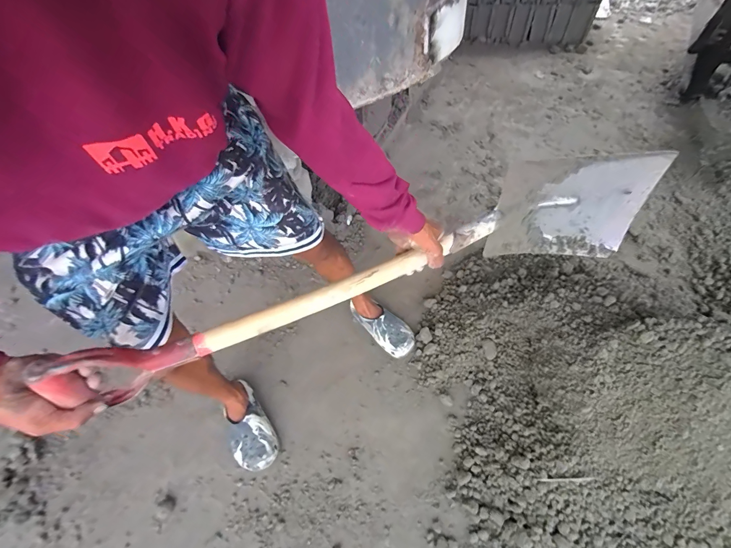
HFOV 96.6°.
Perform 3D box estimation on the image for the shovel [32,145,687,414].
[{"bbox_3d":[0.070,-0.017,0.546,0.988,0.223,0.128,-19,53,-17],"label":"shovel"}]

